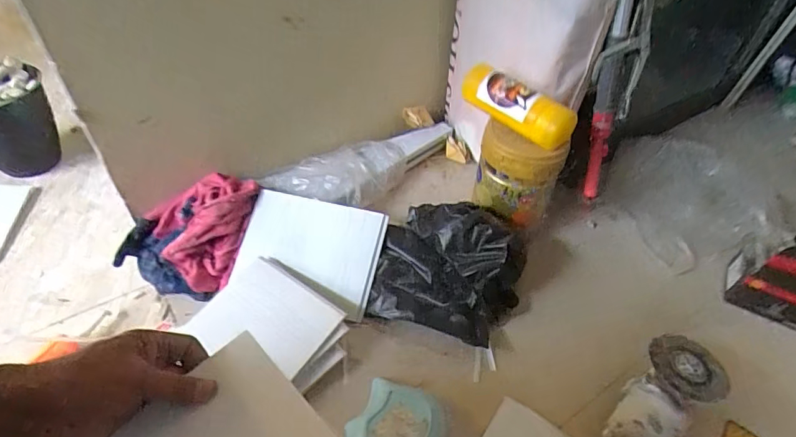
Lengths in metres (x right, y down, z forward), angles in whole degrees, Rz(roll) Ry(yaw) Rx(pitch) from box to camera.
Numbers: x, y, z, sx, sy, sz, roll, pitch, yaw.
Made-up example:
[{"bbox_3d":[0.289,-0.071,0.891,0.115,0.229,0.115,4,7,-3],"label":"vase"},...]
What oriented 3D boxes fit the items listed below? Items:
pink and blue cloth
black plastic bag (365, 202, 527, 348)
[{"bbox_3d":[-0.311,0.035,0.719,0.216,0.119,0.139,-16,49,-18],"label":"pink and blue cloth"},{"bbox_3d":[0.074,0.067,0.705,0.203,0.093,0.182,15,47,11],"label":"black plastic bag"}]

